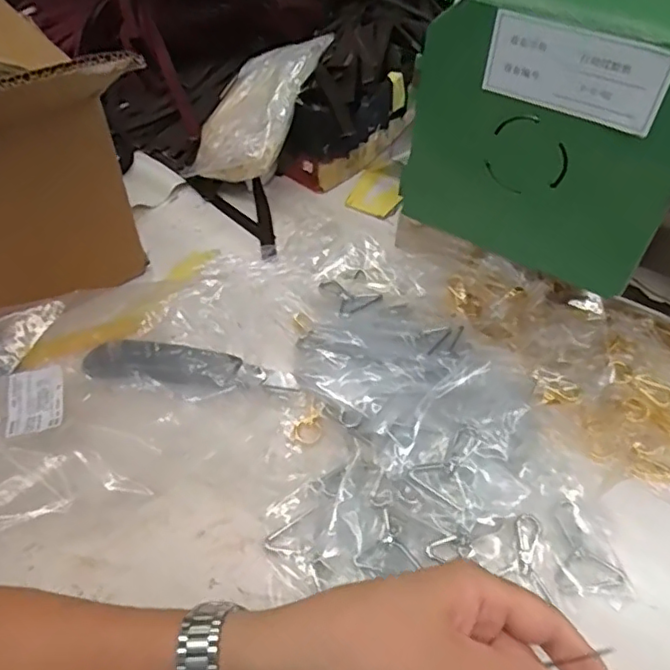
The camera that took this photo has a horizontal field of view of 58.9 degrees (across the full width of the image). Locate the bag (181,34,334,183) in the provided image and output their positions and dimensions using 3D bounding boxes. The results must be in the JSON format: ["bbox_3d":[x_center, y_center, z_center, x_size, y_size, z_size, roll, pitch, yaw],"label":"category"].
[{"bbox_3d":[-0.084,-0.249,0.669,0.132,0.050,0.185,0,62,37],"label":"bag"}]

